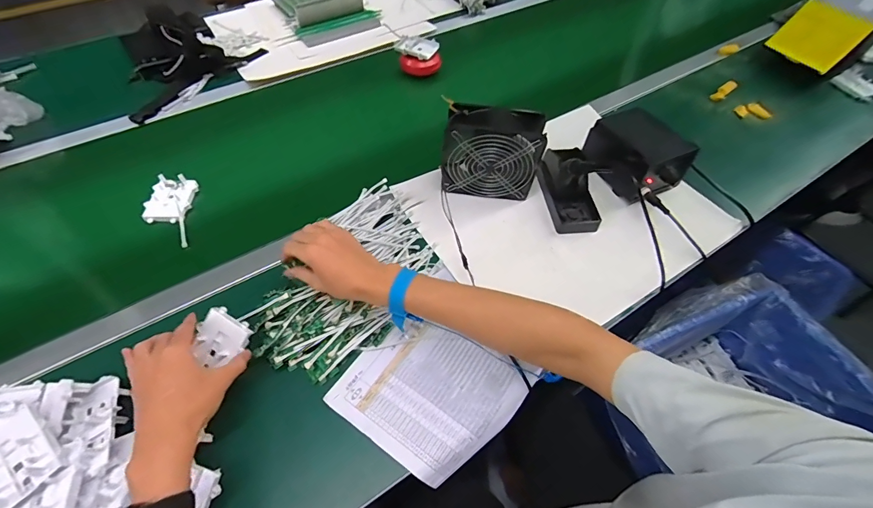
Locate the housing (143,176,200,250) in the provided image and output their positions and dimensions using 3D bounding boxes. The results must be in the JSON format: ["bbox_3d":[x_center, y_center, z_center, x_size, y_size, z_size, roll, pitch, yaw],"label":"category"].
[{"bbox_3d":[-0.440,-0.070,0.649,0.074,0.019,0.147,-7,59,-9],"label":"housing"}]

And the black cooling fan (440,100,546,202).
[{"bbox_3d":[0.089,-0.163,0.649,0.155,0.143,0.073,13,58,4],"label":"black cooling fan"}]

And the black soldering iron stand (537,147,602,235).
[{"bbox_3d":[0.231,-0.118,0.675,0.073,0.092,0.146,-5,58,-8],"label":"black soldering iron stand"}]

